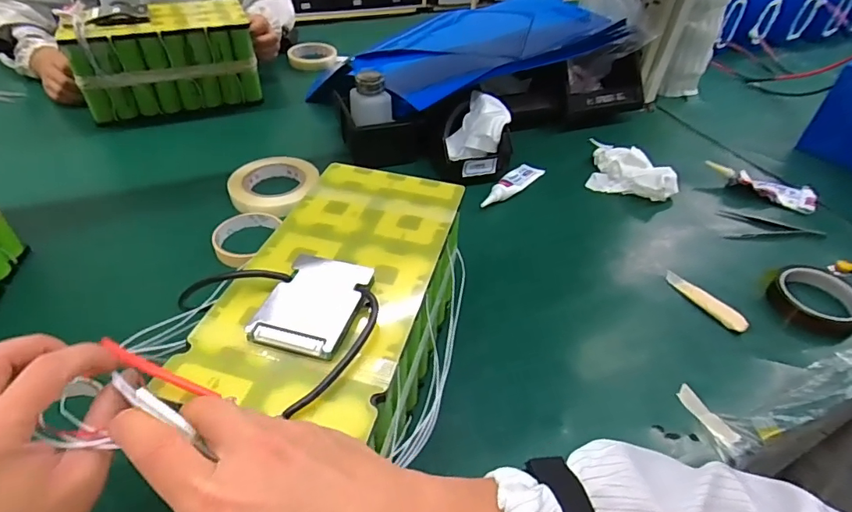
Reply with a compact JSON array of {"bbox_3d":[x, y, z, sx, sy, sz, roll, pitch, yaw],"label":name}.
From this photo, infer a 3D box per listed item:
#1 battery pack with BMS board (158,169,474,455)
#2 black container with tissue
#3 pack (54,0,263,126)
[{"bbox_3d":[-0.064,0.053,0.412,0.161,0.141,0.274,11,43,7],"label":"battery pack with BMS board"},{"bbox_3d":[0.078,-0.187,0.736,0.097,0.074,0.143,0,43,-5],"label":"black container with tissue"},{"bbox_3d":[-0.443,-0.341,0.830,0.263,0.155,0.127,-15,47,-20],"label":"pack"}]

